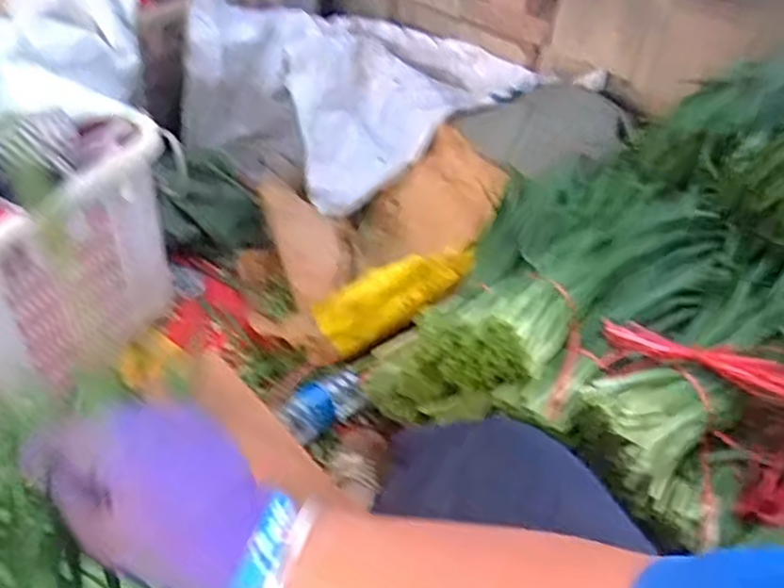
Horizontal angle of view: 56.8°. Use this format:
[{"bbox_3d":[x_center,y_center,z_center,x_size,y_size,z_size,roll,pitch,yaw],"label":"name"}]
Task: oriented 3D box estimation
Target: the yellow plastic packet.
[{"bbox_3d":[0.006,-0.004,1.080,0.259,0.087,0.063,-28,43,18],"label":"yellow plastic packet"}]

